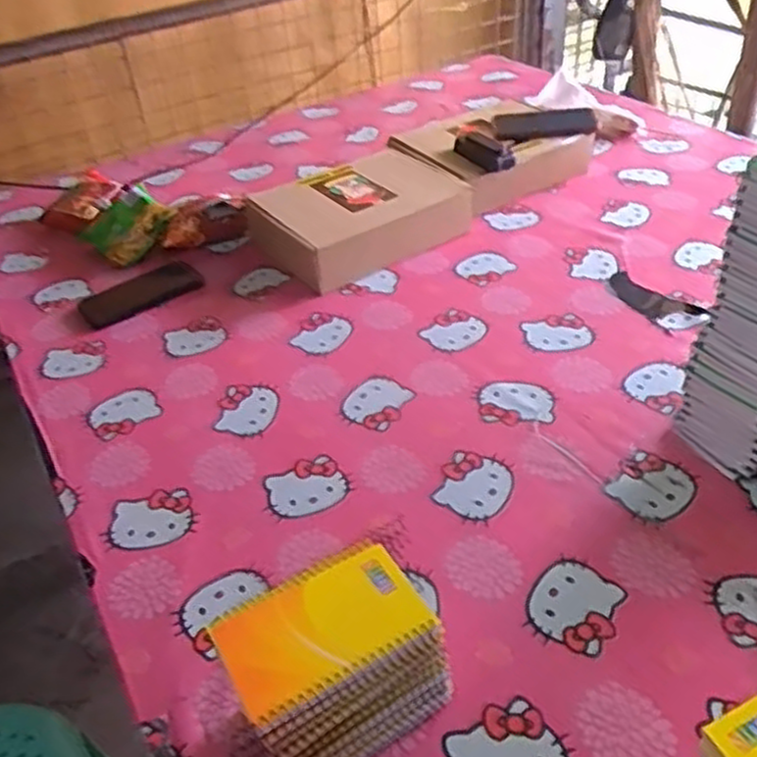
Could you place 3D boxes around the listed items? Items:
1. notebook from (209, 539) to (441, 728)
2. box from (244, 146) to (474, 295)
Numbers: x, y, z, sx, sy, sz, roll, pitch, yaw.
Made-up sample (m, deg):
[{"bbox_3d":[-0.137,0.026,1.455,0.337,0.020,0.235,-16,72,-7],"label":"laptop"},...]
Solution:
[{"bbox_3d":[-0.037,0.163,0.511,0.133,0.013,0.085,-24,42,-21],"label":"notebook"},{"bbox_3d":[-0.031,-0.242,1.127,0.275,0.077,0.208,-25,42,-21],"label":"box"}]

